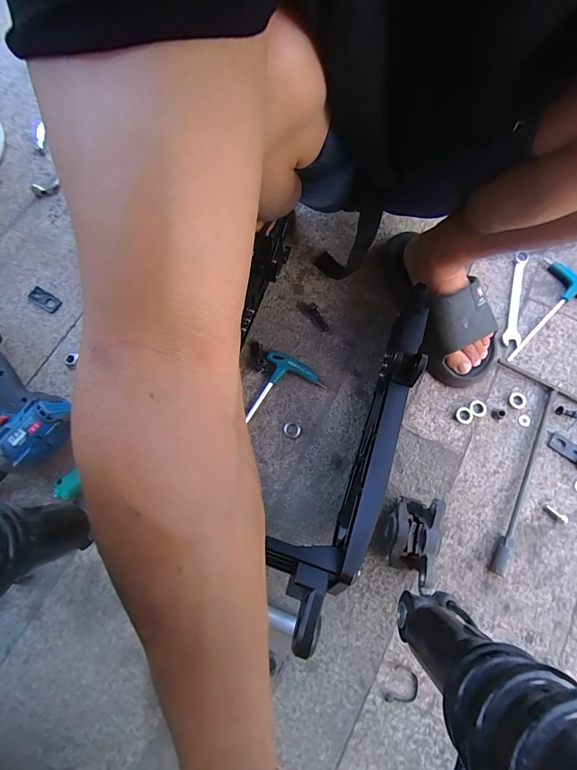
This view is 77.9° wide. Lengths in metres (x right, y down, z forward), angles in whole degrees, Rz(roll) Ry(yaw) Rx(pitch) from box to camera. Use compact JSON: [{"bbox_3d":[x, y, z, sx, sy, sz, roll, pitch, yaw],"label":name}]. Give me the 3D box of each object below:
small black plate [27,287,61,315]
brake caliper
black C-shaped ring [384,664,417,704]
[{"bbox_3d":[-0.384,-0.133,0.561,0.056,0.006,0.024,32,76,8],"label":"small black plate"},{"bbox_3d":[0.156,0.196,0.455,0.070,0.060,0.107,16,75,3],"label":"brake caliper"},{"bbox_3d":[0.139,0.369,0.434,0.033,0.004,0.044,27,76,6],"label":"black C-shaped ring"}]

